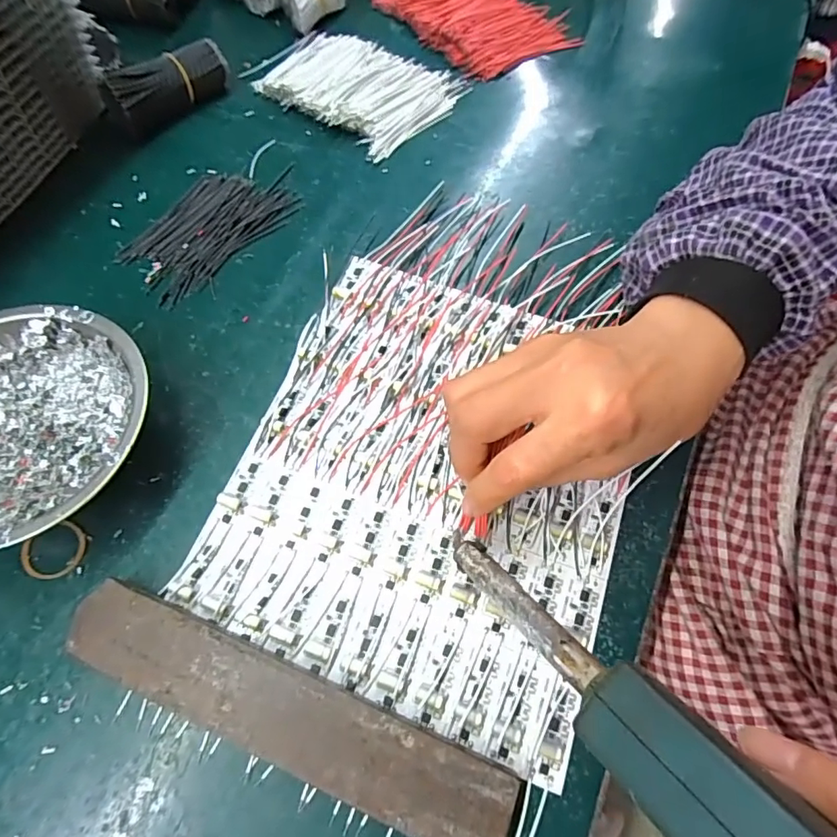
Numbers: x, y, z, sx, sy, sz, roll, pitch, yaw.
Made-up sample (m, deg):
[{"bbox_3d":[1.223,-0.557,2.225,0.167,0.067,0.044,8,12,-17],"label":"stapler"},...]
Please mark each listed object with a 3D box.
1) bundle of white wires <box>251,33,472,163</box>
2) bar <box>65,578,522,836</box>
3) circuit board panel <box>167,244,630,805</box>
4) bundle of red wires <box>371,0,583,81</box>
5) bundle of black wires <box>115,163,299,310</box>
[{"bbox_3d":[-0.045,-0.264,0.400,0.133,0.016,0.109,36,71,14],"label":"bundle of white wires"},{"bbox_3d":[-0.057,0.125,0.218,0.196,0.017,0.037,21,68,9],"label":"bar"},{"bbox_3d":[0.009,0.026,0.270,0.191,0.007,0.221,20,68,8],"label":"circuit board panel"},{"bbox_3d":[0.043,-0.349,0.439,0.107,0.016,0.168,-39,72,-16],"label":"bundle of red wires"},{"bbox_3d":[-0.138,-0.130,0.341,0.067,0.004,0.121,36,71,14],"label":"bundle of black wires"}]

